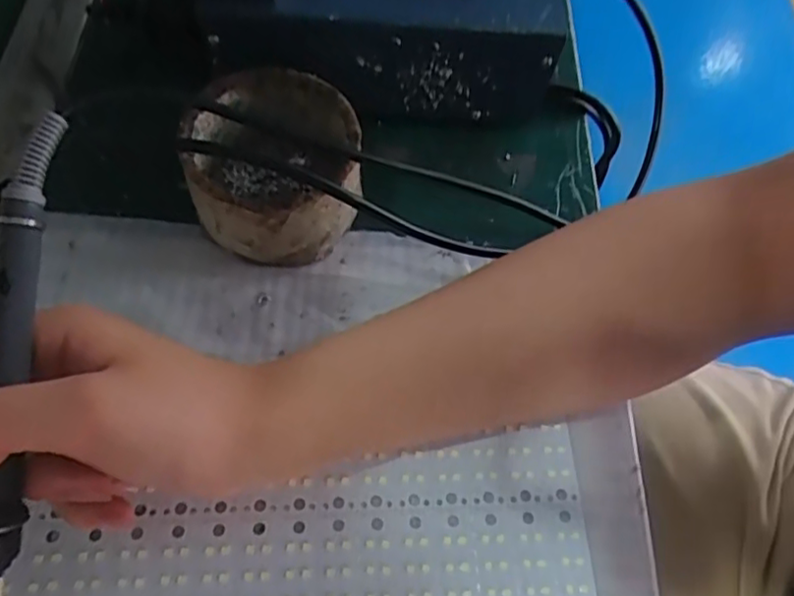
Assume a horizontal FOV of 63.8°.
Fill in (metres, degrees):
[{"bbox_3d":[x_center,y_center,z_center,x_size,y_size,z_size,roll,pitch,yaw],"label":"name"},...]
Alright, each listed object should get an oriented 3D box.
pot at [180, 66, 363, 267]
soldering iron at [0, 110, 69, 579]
[{"bbox_3d":[-0.057,-0.065,0.307,0.077,0.059,0.082,1,62,-3],"label":"pot"},{"bbox_3d":[-0.131,0.042,0.204,0.022,0.015,0.205,6,87,0],"label":"soldering iron"}]

